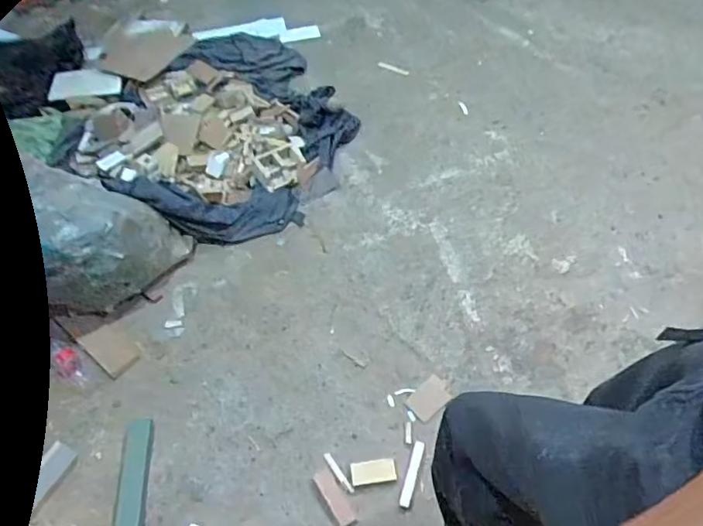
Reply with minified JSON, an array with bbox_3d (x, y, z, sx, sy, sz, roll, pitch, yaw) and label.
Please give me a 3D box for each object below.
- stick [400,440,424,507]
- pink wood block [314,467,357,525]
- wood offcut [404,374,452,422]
[{"bbox_3d":[0.143,0.491,1.243,0.023,0.010,0.152,13,55,15],"label":"stick"},{"bbox_3d":[-0.037,0.535,1.215,0.042,0.012,0.127,-29,55,-16],"label":"pink wood block"},{"bbox_3d":[0.198,0.344,1.354,0.112,0.004,0.075,-36,58,-20],"label":"wood offcut"}]

